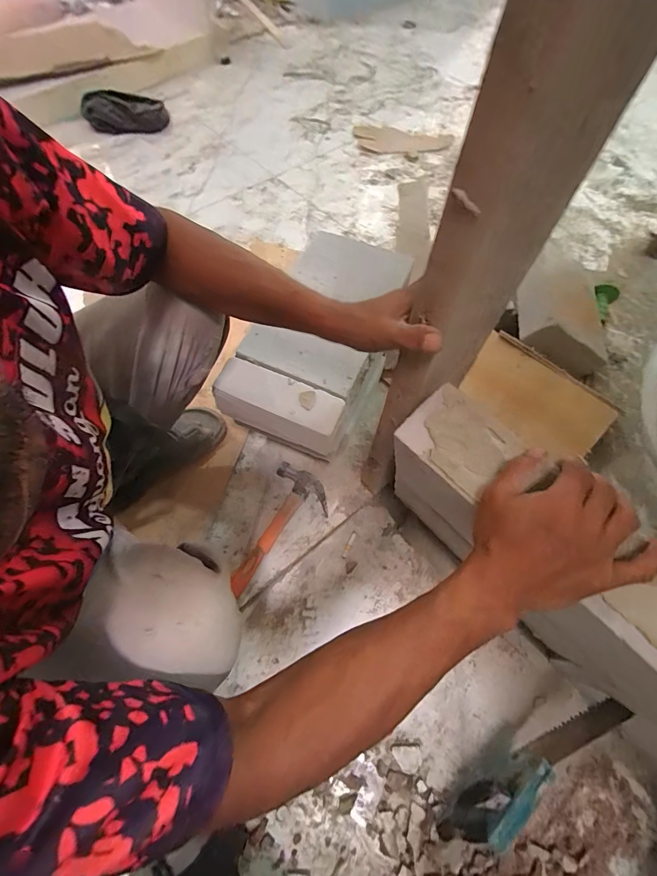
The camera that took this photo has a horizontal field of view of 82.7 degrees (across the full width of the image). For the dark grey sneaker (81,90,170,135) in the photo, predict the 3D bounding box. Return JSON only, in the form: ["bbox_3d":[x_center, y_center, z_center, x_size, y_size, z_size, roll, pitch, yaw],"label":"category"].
[{"bbox_3d":[-0.685,-1.092,1.257,0.273,0.089,0.079,3,64,1],"label":"dark grey sneaker"}]

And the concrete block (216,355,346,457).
[{"bbox_3d":[-0.077,-0.051,0.600,0.198,0.075,0.072,21,64,11],"label":"concrete block"}]

